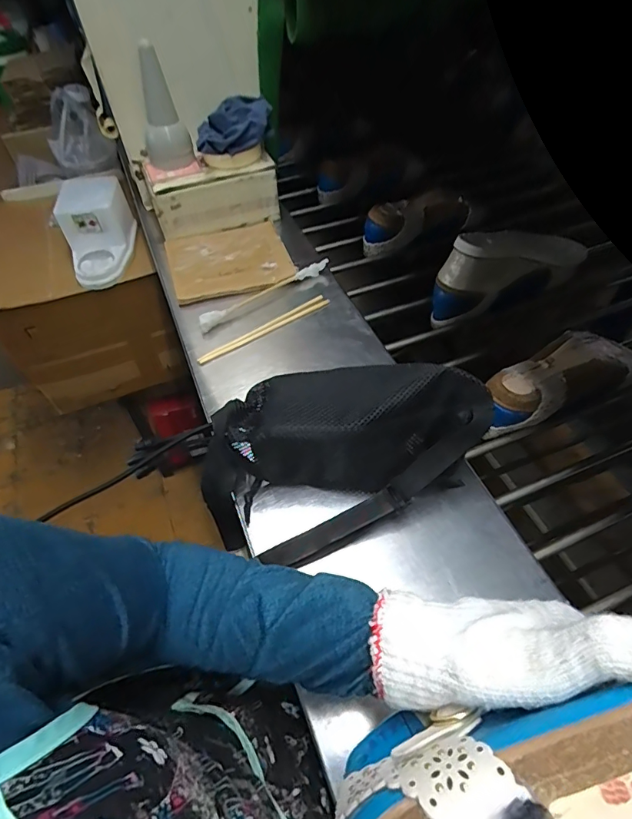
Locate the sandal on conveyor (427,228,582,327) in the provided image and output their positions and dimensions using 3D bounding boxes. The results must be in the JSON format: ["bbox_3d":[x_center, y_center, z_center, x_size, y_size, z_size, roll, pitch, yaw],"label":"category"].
[{"bbox_3d":[0.286,-0.205,0.661,0.250,0.107,0.078,-20,55,-12],"label":"sandal on conveyor"}]

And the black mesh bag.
[{"bbox_3d":[0.014,0.027,0.439,0.256,0.099,0.176,-23,55,-14],"label":"black mesh bag"}]

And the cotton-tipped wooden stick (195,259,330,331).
[{"bbox_3d":[-0.068,-0.162,0.630,0.215,0.022,0.018,-37,60,-22],"label":"cotton-tipped wooden stick"}]

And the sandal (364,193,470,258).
[{"bbox_3d":[0.168,-0.314,0.766,0.179,0.063,0.075,-19,55,-12],"label":"sandal"}]

